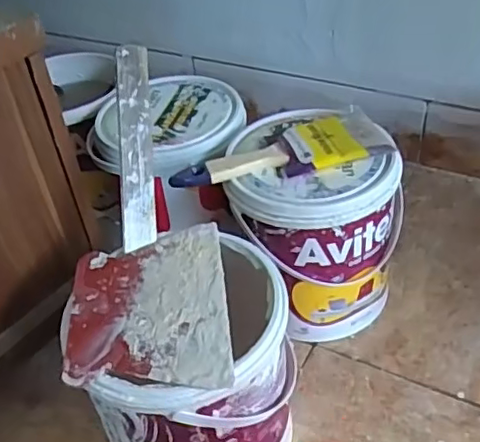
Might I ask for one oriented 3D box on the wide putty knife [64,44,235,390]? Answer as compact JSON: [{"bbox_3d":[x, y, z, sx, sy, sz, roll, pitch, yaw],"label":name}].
[{"bbox_3d":[-0.085,-0.011,0.468,0.127,0.147,0.248,-8,40,-1],"label":"wide putty knife"}]

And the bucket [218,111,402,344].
[{"bbox_3d":[0.071,0.007,0.672,0.164,0.213,0.185,-34,47,-28],"label":"bucket"}]

